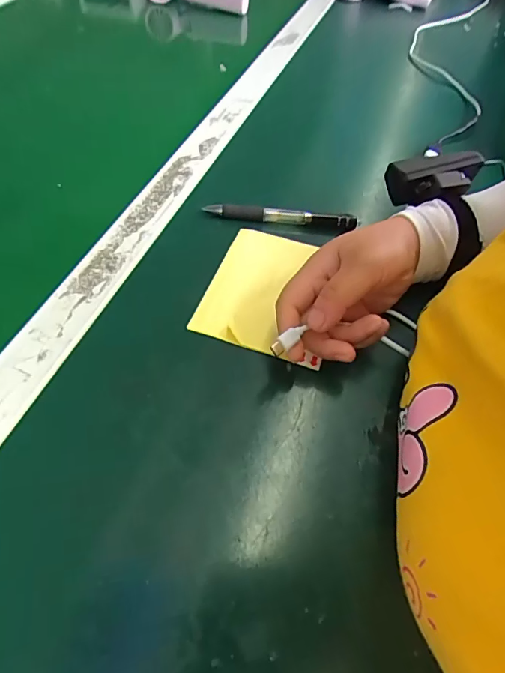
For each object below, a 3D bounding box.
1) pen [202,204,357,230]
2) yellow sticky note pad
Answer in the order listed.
[{"bbox_3d":[0.026,-0.109,0.408,0.132,0.013,0.014,3,53,-2],"label":"pen"},{"bbox_3d":[0.015,-0.038,0.359,0.094,0.005,0.120,16,54,7],"label":"yellow sticky note pad"}]

